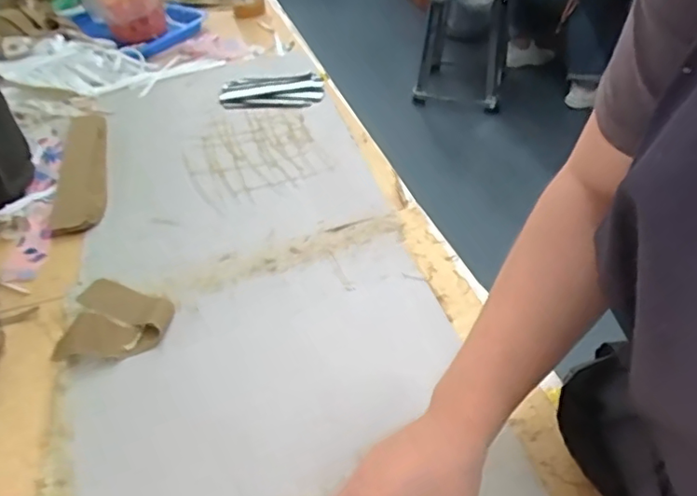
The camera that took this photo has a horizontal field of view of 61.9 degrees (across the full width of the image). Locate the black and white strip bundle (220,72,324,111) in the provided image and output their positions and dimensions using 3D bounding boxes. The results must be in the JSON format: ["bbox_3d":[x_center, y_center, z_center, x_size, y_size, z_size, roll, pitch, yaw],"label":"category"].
[{"bbox_3d":[-0.122,-0.247,0.925,0.162,0.012,0.100,-7,42,-6],"label":"black and white strip bundle"}]

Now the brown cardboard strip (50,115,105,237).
[{"bbox_3d":[-0.358,-0.112,0.779,0.058,0.008,0.280,-12,43,-12],"label":"brown cardboard strip"}]

